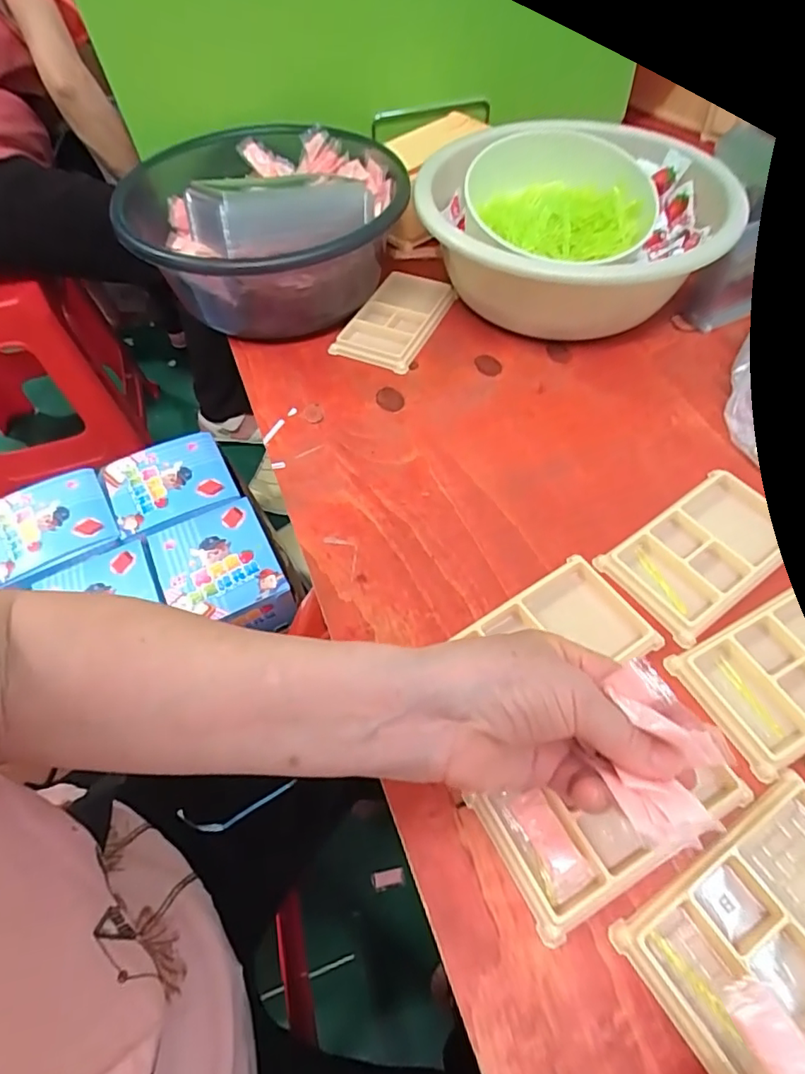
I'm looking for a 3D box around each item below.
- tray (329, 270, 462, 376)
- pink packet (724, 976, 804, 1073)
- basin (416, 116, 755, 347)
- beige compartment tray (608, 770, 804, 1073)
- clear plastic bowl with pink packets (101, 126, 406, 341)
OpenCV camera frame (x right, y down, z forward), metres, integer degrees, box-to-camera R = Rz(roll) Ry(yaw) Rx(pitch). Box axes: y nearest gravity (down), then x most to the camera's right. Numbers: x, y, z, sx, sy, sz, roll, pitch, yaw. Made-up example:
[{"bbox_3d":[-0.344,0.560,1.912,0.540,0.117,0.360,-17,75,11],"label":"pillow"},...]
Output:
[{"bbox_3d":[-0.006,-0.217,0.538,0.078,0.017,0.128,21,59,15],"label":"tray"},{"bbox_3d":[0.146,0.196,0.216,0.020,0.006,0.035,-39,41,9],"label":"pink packet"},{"bbox_3d":[0.169,-0.285,0.523,0.238,0.113,0.230,-15,57,-9],"label":"basin"},{"bbox_3d":[0.180,0.189,0.266,0.132,0.011,0.079,-28,60,-16],"label":"beige compartment tray"},{"bbox_3d":[-0.129,-0.312,0.536,0.245,0.141,0.292,-8,56,-4],"label":"clear plastic bowl with pink packets"}]

